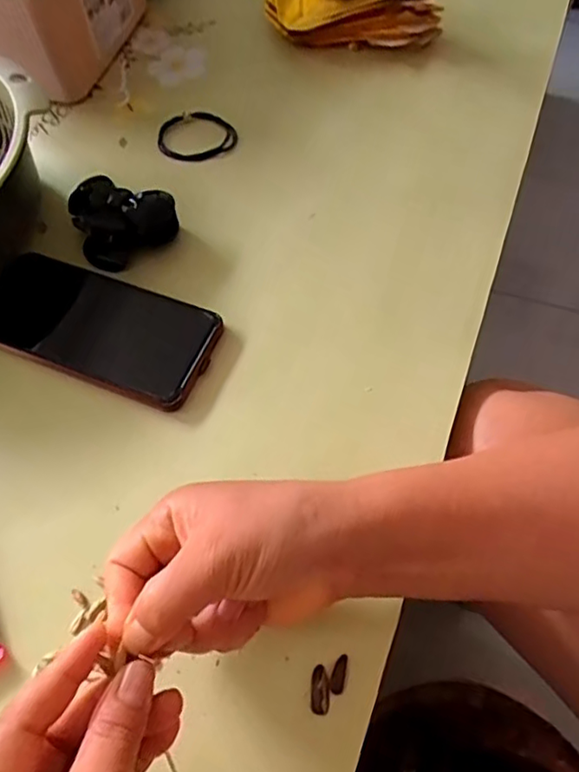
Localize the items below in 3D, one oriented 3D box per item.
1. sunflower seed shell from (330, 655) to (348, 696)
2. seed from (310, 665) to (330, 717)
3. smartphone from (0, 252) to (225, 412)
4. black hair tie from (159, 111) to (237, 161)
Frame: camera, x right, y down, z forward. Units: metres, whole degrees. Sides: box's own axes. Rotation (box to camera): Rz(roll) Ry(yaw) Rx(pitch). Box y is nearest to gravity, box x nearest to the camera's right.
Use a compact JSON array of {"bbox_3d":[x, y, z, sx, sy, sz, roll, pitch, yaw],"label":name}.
[{"bbox_3d":[0.025,0.143,0.298,0.007,0.004,0.018,6,62,7],"label":"sunflower seed shell"},{"bbox_3d":[0.015,0.150,0.295,0.009,0.004,0.022,-2,61,3],"label":"seed"},{"bbox_3d":[-0.133,-0.040,0.407,0.168,0.016,0.074,19,64,14],"label":"smartphone"},{"bbox_3d":[-0.077,-0.207,0.496,0.066,0.006,0.049,13,69,7],"label":"black hair tie"}]

